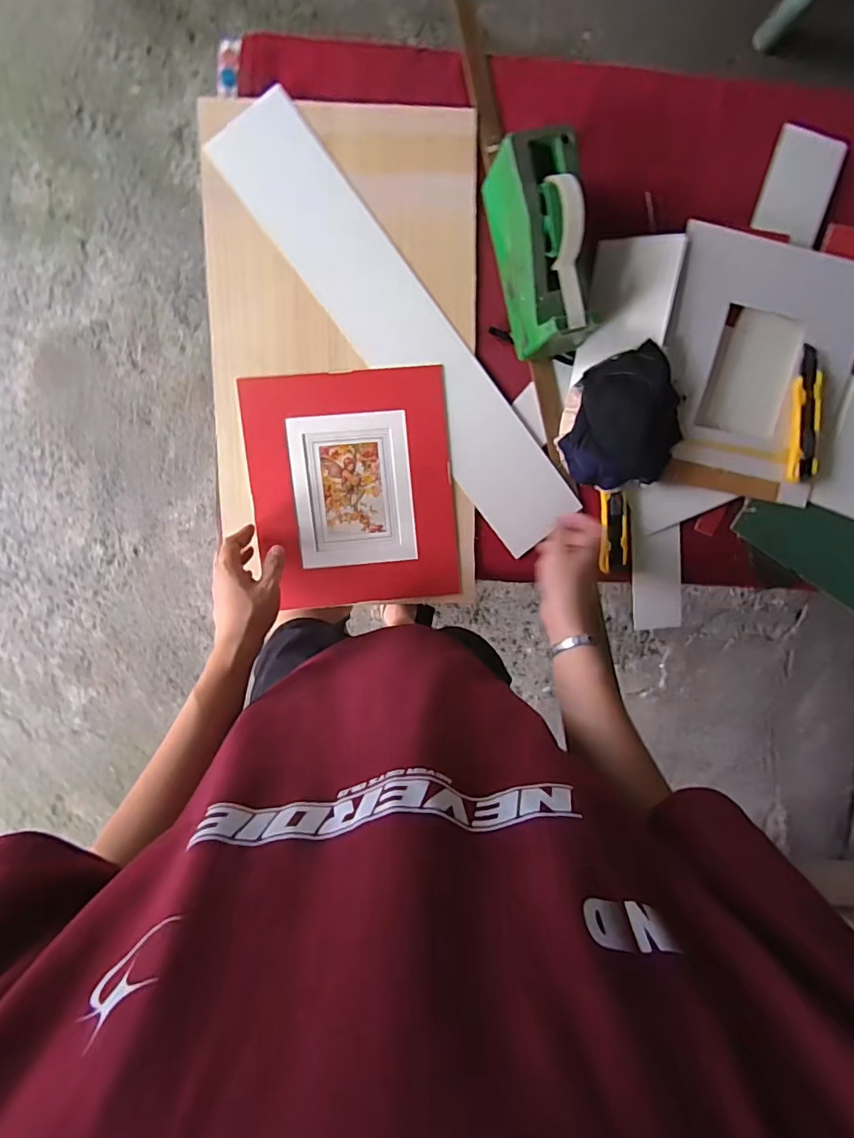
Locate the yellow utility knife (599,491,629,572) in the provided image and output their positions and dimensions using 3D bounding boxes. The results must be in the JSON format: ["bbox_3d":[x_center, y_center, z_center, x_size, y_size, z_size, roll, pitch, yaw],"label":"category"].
[{"bbox_3d":[0.243,-0.048,0.658,0.037,0.014,0.110,-1,100,-4],"label":"yellow utility knife"}]

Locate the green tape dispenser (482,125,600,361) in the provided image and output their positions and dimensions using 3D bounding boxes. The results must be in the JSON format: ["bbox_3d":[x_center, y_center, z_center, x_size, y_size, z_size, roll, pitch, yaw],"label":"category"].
[{"bbox_3d":[0.130,-0.349,0.554,0.081,0.108,0.195,-14,99,-2],"label":"green tape dispenser"}]

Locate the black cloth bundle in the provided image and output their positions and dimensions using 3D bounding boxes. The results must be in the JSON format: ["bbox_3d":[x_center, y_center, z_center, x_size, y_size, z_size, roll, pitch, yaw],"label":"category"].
[{"bbox_3d":[0.233,-0.176,0.614,0.133,0.032,0.149,-16,101,-2],"label":"black cloth bundle"}]

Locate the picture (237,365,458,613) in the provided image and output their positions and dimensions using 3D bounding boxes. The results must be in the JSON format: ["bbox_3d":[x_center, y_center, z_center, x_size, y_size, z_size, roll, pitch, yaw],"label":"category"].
[{"bbox_3d":[-0.091,-0.097,0.638,0.242,0.009,0.280,-6,100,-4],"label":"picture"}]

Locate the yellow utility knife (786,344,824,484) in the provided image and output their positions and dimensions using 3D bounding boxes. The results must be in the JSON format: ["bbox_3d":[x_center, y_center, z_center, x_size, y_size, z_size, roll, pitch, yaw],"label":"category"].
[{"bbox_3d":[0.464,-0.189,0.625,0.034,0.014,0.157,-6,100,-4],"label":"yellow utility knife"}]

